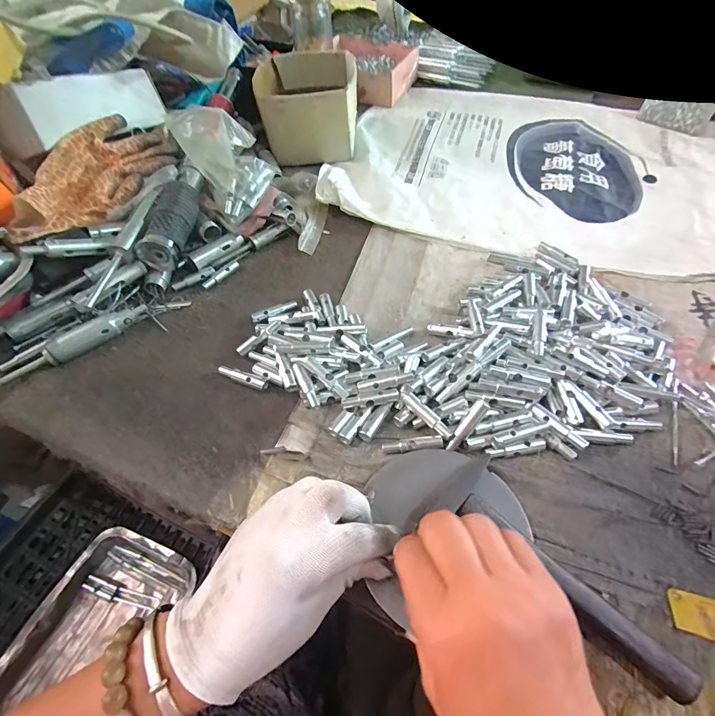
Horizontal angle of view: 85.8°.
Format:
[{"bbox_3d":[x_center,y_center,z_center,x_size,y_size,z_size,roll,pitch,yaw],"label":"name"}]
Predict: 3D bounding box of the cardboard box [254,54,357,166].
[{"bbox_3d":[-0.077,-0.389,0.597,0.147,0.091,0.184,-3,55,0],"label":"cardboard box"}]

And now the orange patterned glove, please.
[{"bbox_3d":[-0.294,-0.208,0.439,0.078,0.058,0.224,20,58,15],"label":"orange patterned glove"}]

